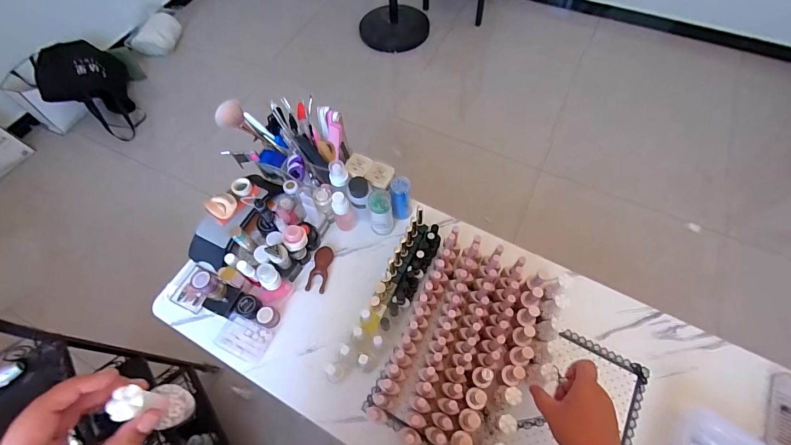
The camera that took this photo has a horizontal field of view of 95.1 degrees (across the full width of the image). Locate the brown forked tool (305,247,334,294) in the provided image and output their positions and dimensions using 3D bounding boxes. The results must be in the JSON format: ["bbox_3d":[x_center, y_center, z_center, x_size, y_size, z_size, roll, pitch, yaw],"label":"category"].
[{"bbox_3d":[-0.145,0.089,0.703,0.036,0.014,0.090,10,63,7],"label":"brown forked tool"}]

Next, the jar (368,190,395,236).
[{"bbox_3d":[-0.027,-0.017,0.706,0.044,0.101,0.042,-1,62,2],"label":"jar"}]

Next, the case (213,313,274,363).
[{"bbox_3d":[-0.268,0.204,0.645,0.085,0.022,0.062,18,64,11],"label":"case"}]

